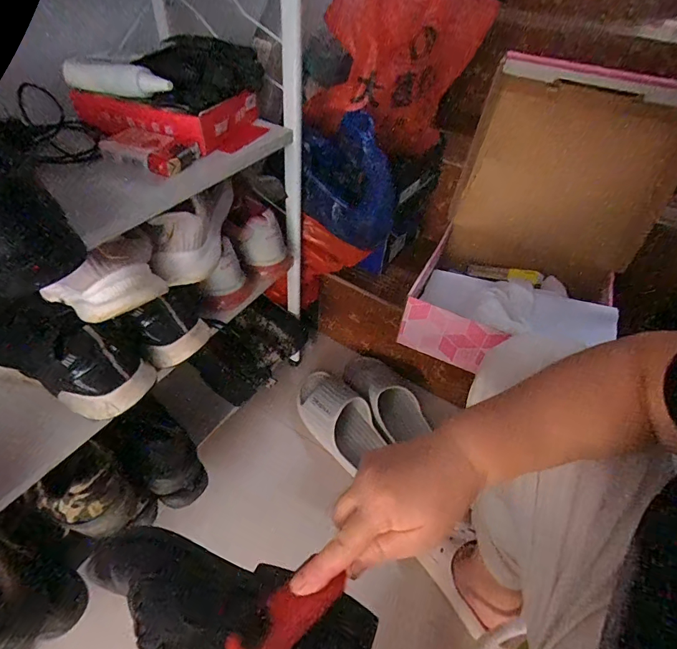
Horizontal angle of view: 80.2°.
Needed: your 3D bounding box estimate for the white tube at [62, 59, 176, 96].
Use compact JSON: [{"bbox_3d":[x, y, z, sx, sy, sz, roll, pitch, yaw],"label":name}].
[{"bbox_3d":[-0.242,-0.266,0.433,0.132,0.025,0.019,15,47,9],"label":"white tube"}]

